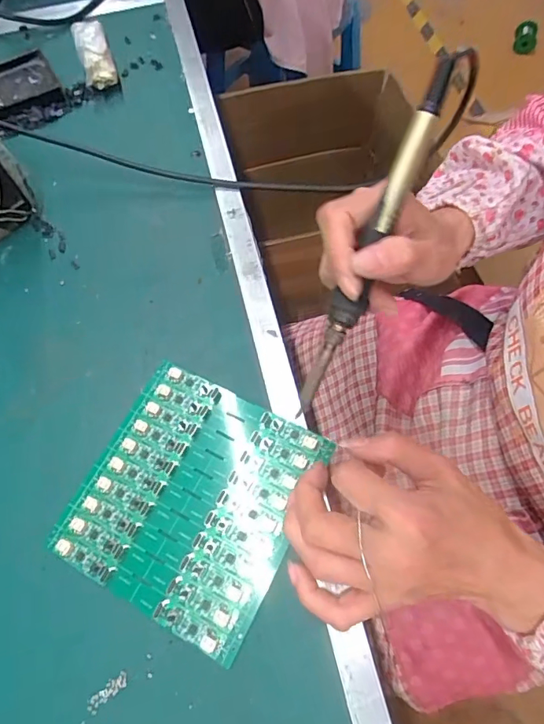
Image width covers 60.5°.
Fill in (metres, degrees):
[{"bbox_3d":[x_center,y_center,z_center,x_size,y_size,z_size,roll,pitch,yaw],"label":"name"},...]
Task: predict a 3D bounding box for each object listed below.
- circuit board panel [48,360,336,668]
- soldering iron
[{"bbox_3d":[-0.050,0.083,0.294,0.133,0.005,0.138,25,70,14],"label":"circuit board panel"},{"bbox_3d":[0.058,-0.061,0.259,0.020,0.015,0.203,26,106,12],"label":"soldering iron"}]

